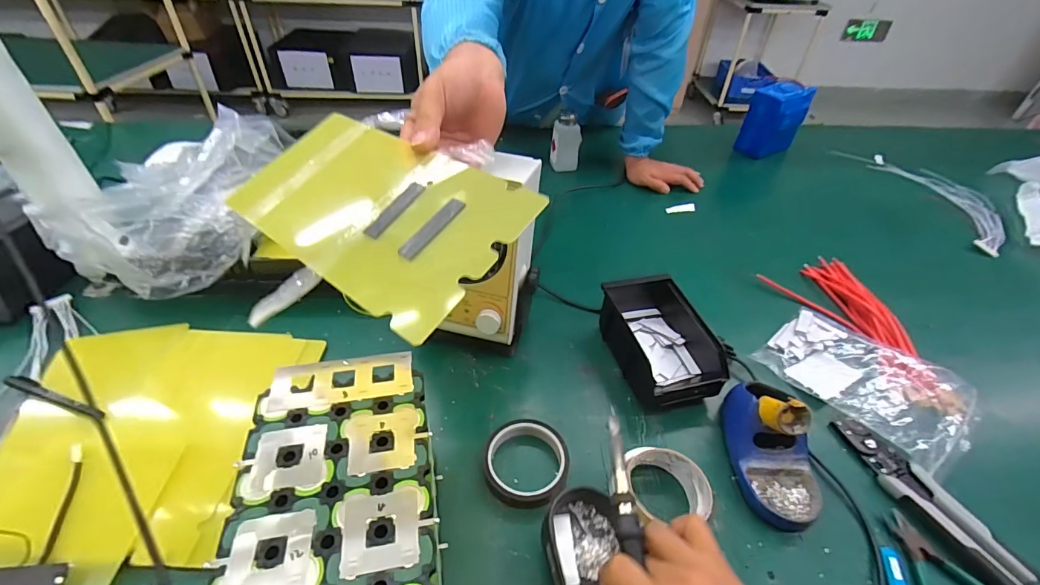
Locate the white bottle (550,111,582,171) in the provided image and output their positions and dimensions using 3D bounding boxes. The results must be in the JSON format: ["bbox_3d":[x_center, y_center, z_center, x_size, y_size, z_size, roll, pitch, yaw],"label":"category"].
[{"bbox_3d":[0.100,-0.325,0.979,0.065,0.127,0.048,5,43,2],"label":"white bottle"}]

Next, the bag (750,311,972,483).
[{"bbox_3d":[0.459,0.110,0.591,0.167,0.032,0.224,-27,51,-29],"label":"bag"}]

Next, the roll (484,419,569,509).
[{"bbox_3d":[0.007,0.185,0.488,0.088,0.021,0.092,2,43,-2],"label":"roll"}]

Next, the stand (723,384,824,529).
[{"bbox_3d":[0.279,0.162,0.485,0.080,0.081,0.154,-1,43,-5],"label":"stand"}]

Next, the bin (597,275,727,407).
[{"bbox_3d":[0.188,0.061,0.603,0.118,0.071,0.188,-8,44,-12],"label":"bin"}]

